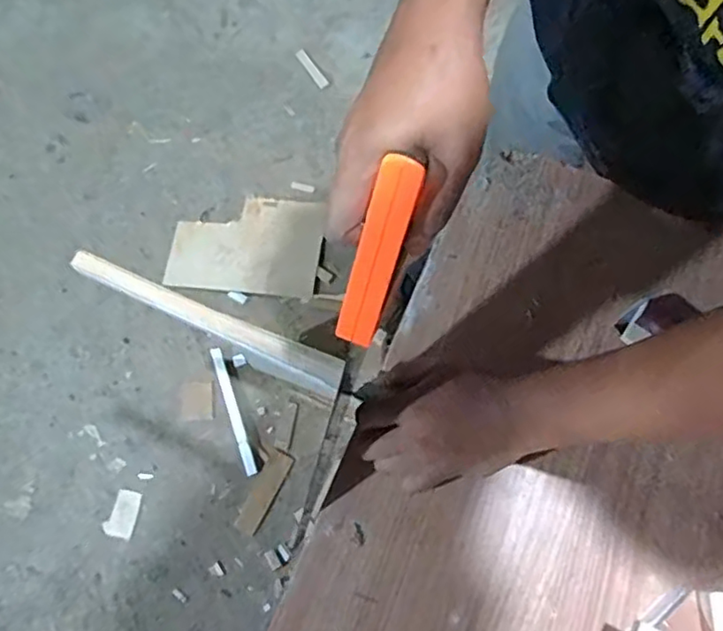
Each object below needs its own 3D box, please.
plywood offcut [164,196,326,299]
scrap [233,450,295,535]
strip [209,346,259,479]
[{"bbox_3d":[-0.255,-0.165,1.386,0.324,0.014,0.234,6,70,1],"label":"plywood offcut"},{"bbox_3d":[-0.192,0.352,1.232,0.049,0.015,0.164,27,74,6],"label":"scrap"},{"bbox_3d":[-0.268,0.197,1.290,0.023,0.020,0.276,-19,75,-8],"label":"strip"}]

